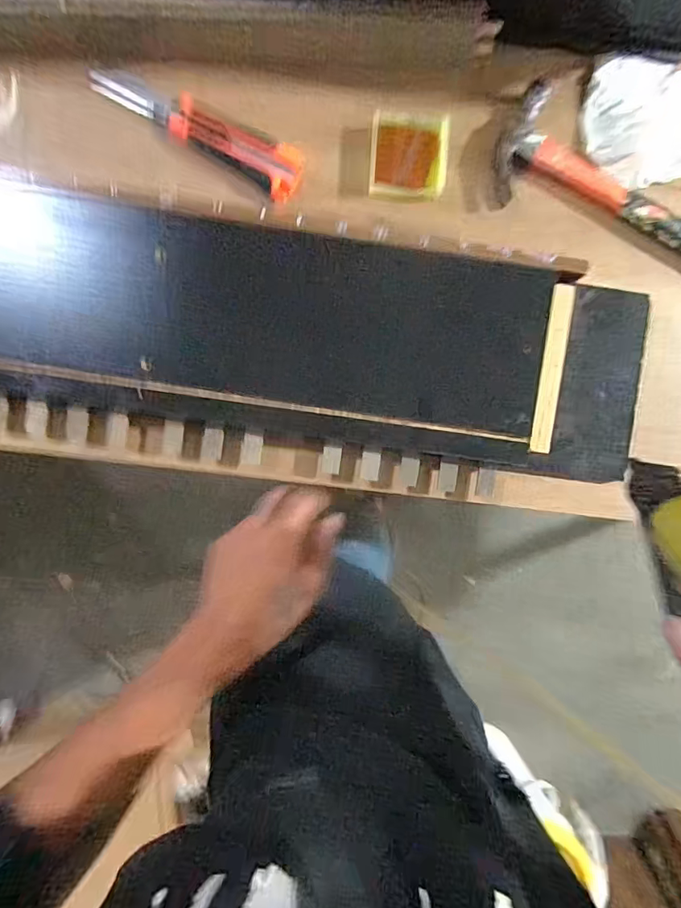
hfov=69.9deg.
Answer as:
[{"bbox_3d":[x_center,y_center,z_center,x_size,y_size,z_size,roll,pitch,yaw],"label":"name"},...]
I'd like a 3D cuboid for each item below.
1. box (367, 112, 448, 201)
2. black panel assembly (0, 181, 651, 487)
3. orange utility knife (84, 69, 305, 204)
[{"bbox_3d":[0.063,-0.272,0.450,0.070,0.019,0.073,0,93,-1],"label":"box"},{"bbox_3d":[-0.166,-0.111,0.441,0.890,0.049,0.215,8,94,-1],"label":"black panel assembly"},{"bbox_3d":[-0.126,-0.300,0.444,0.202,0.015,0.050,31,94,-3],"label":"orange utility knife"}]

